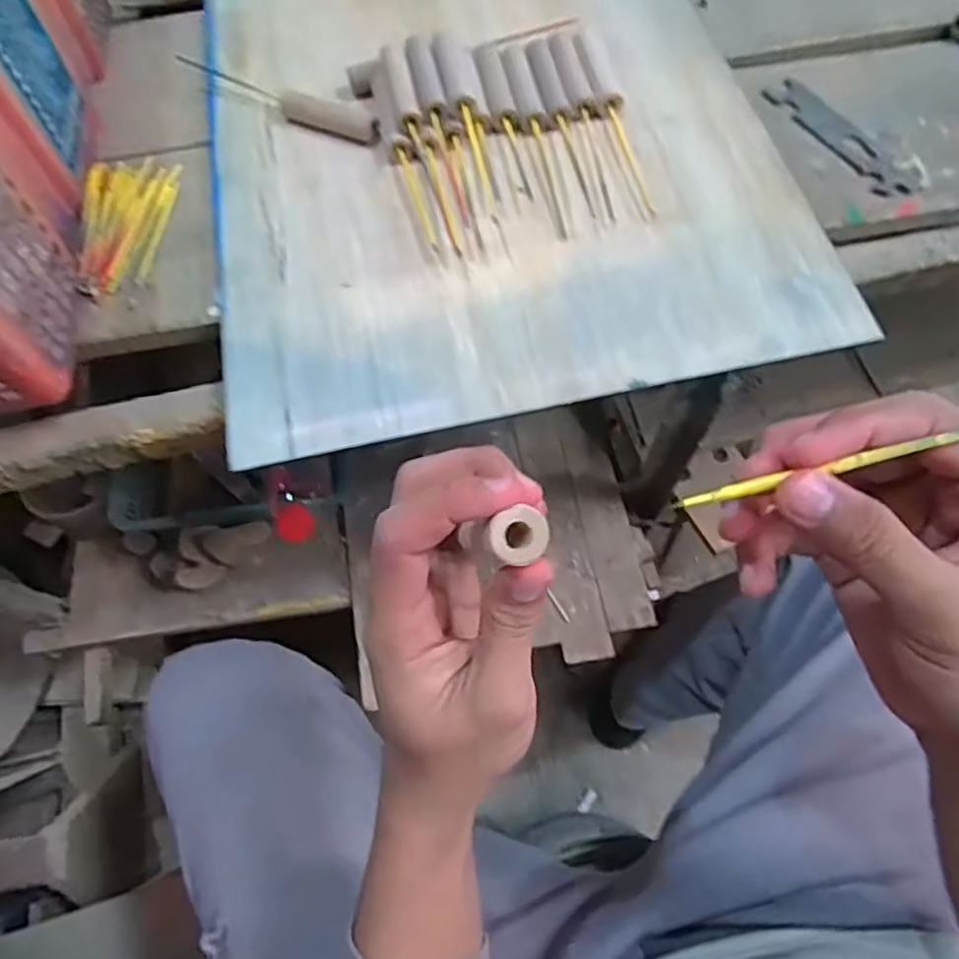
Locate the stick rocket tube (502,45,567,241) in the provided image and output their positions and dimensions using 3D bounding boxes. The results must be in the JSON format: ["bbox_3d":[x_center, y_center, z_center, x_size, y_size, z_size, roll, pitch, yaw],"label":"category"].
[{"bbox_3d":[0.039,-0.246,0.463,0.017,0.012,0.177,-9,67,-4],"label":"stick rocket tube"}]

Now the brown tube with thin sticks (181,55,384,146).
[{"bbox_3d":[-0.156,-0.292,0.496,0.186,0.021,0.023,27,69,11],"label":"brown tube with thin sticks"}]

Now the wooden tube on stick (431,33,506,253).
[{"bbox_3d":[-0.009,-0.245,0.458,0.019,0.026,0.179,-12,67,-6],"label":"wooden tube on stick"}]

